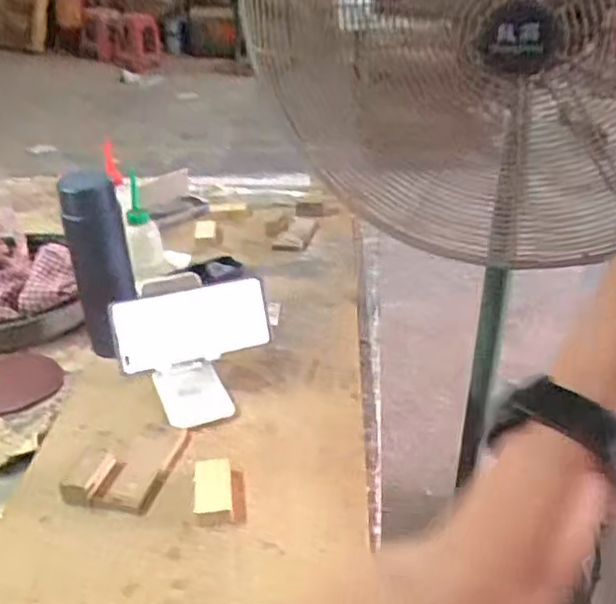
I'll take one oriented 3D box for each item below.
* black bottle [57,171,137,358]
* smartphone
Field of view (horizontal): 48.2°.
[{"bbox_3d":[-0.235,-0.040,0.784,0.057,0.228,0.050,-17,32,-22],"label":"black bottle"},{"bbox_3d":[-0.121,0.023,0.725,0.160,0.074,0.009,-11,6,-20],"label":"smartphone"}]

